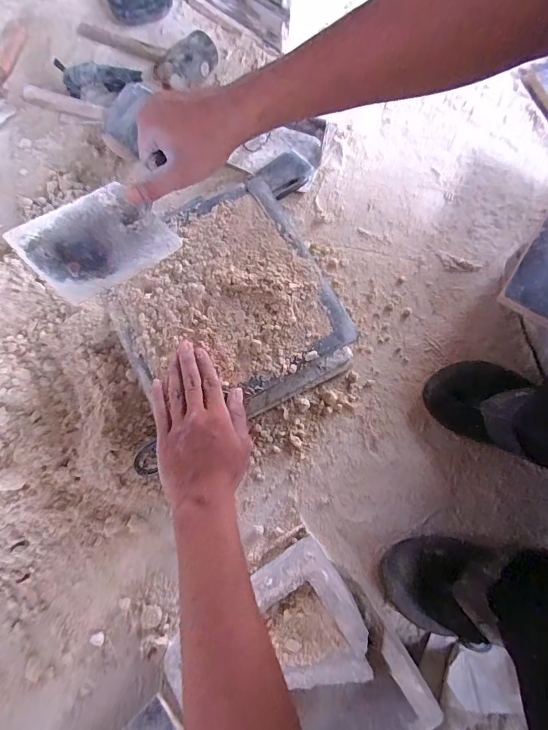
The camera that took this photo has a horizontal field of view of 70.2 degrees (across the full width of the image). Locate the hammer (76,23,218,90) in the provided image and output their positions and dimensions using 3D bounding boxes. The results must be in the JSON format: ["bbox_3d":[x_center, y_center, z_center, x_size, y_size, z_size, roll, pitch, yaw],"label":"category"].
[{"bbox_3d":[-0.231,-0.553,0.681,0.291,0.050,0.102,28,79,20],"label":"hammer"}]

